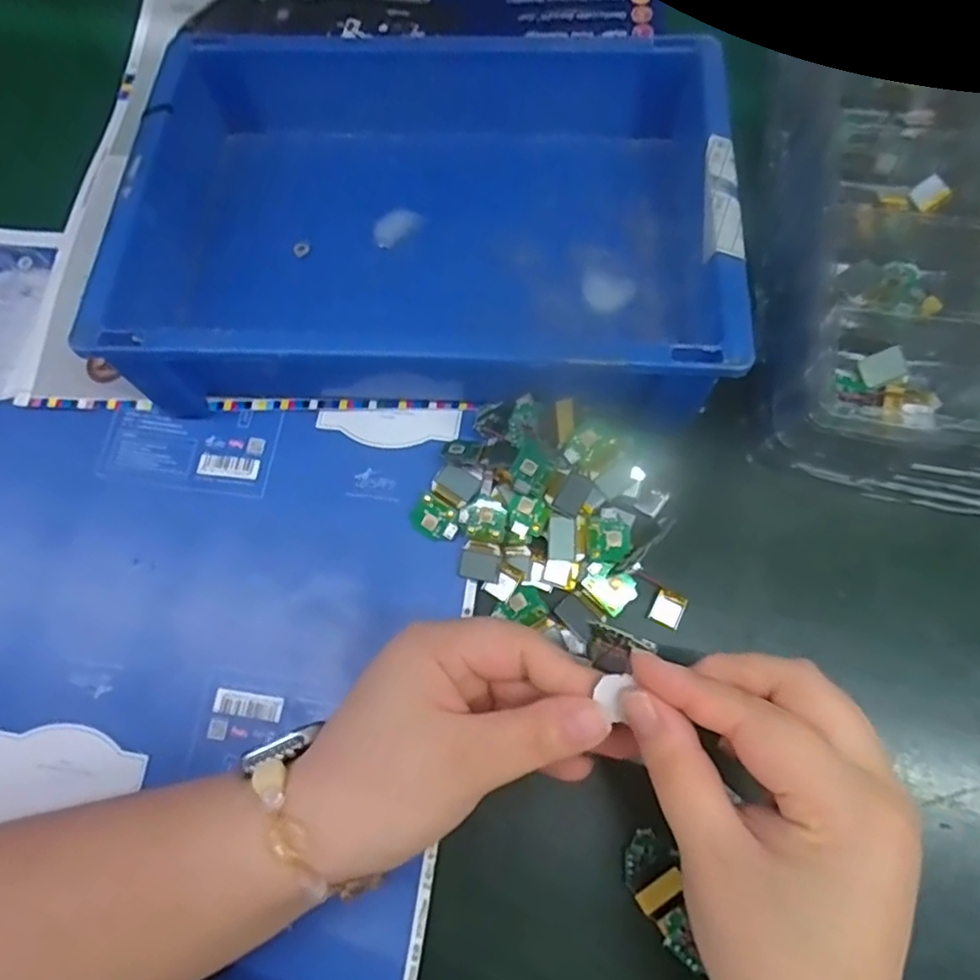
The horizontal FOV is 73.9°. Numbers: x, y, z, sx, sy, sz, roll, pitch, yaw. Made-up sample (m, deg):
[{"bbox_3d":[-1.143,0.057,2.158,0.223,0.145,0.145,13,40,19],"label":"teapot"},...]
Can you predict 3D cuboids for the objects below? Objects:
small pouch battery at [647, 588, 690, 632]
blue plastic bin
[{"bbox_3d":[0.086,0.058,0.314,0.016,0.004,0.016,24,74,10],"label":"small pouch battery"},{"bbox_3d":[-0.032,-0.158,0.353,0.305,0.071,0.240,2,71,3],"label":"blue plastic bin"}]

